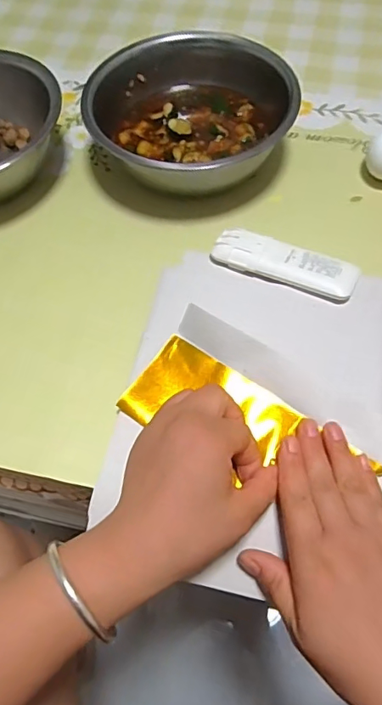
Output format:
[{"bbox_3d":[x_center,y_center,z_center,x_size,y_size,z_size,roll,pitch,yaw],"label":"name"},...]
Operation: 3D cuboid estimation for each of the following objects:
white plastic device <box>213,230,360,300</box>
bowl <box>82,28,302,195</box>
[{"bbox_3d":[0.079,-0.077,0.431,0.122,0.013,0.039,24,65,15],"label":"white plastic device"},{"bbox_3d":[-0.002,-0.229,0.496,0.192,0.075,0.174,24,65,15],"label":"bowl"}]

